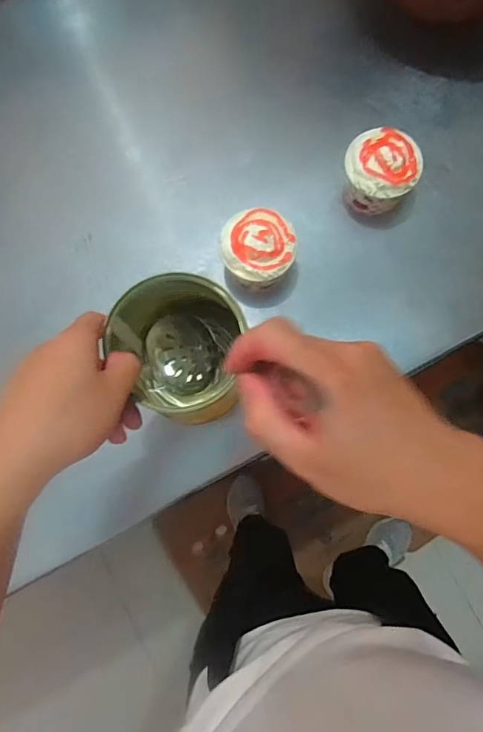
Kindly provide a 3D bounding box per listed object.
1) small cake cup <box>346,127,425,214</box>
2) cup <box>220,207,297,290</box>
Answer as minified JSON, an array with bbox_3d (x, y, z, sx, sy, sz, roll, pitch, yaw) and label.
[{"bbox_3d":[0.154,-0.214,0.510,0.079,0.062,0.067,15,81,4],"label":"small cake cup"},{"bbox_3d":[0.019,-0.123,0.500,0.077,0.072,0.075,0,81,1],"label":"cup"}]

